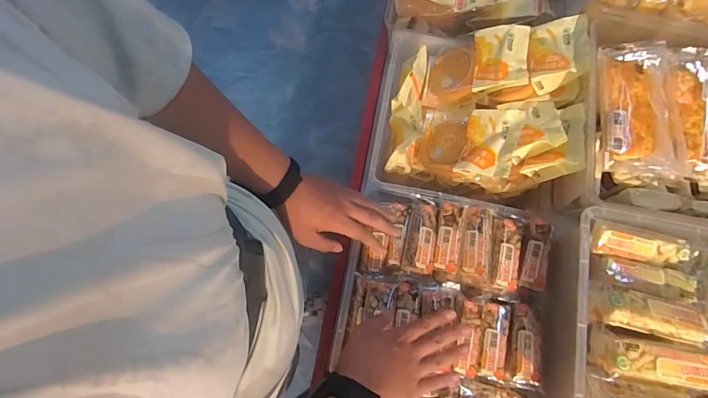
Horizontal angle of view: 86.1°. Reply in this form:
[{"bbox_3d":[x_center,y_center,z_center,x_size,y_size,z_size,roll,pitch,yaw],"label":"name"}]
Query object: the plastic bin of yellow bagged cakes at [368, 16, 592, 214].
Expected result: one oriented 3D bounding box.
[{"bbox_3d":[0.196,-0.140,0.628,0.282,0.162,0.290,12,75,3],"label":"plastic bin of yellow bagged cakes"}]

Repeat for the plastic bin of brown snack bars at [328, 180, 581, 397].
[{"bbox_3d":[0.149,0.140,0.558,0.318,0.080,0.296,12,75,2],"label":"plastic bin of brown snack bars"}]

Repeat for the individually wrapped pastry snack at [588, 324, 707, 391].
[{"bbox_3d":[0.334,0.182,0.425,0.113,0.042,0.053,5,74,18],"label":"individually wrapped pastry snack"}]

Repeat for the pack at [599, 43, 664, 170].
[{"bbox_3d":[0.386,-0.132,0.532,0.075,0.037,0.184,11,75,2],"label":"pack"}]

